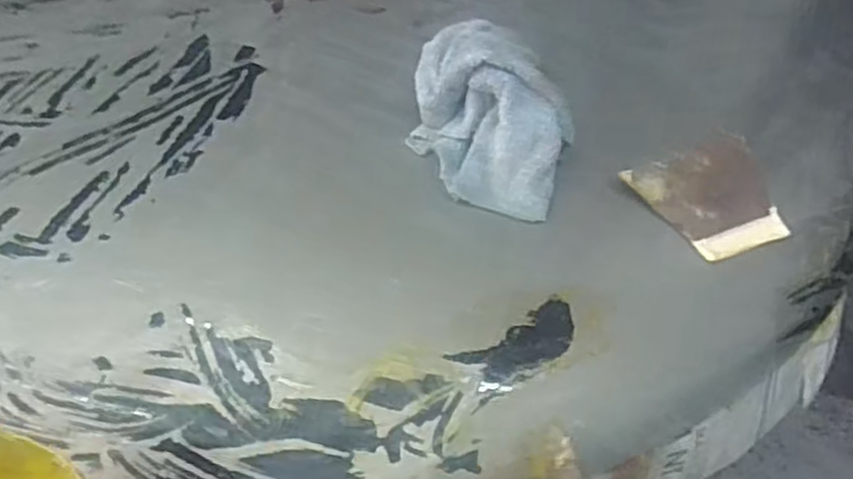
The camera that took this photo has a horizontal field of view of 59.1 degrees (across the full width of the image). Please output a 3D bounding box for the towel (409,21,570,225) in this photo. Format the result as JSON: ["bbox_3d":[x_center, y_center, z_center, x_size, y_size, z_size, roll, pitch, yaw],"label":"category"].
[{"bbox_3d":[0.055,-0.117,0.639,0.135,0.086,0.176,7,47,2],"label":"towel"}]

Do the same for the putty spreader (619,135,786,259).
[{"bbox_3d":[0.254,-0.037,0.657,0.133,0.009,0.111,-23,65,-25],"label":"putty spreader"}]

